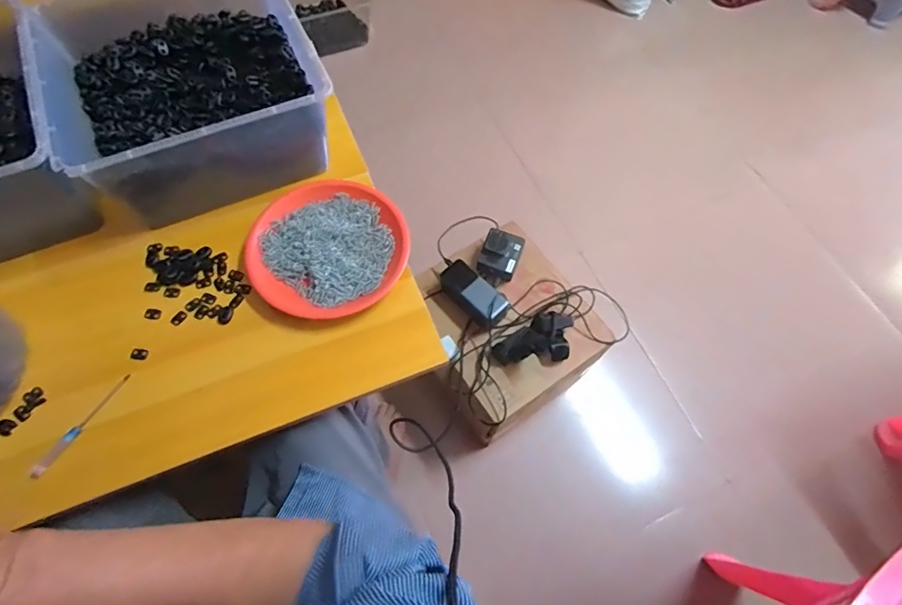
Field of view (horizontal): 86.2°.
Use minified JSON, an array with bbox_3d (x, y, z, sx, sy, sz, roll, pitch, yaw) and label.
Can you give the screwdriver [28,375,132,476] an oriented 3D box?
[{"bbox_3d":[-0.387,0.127,0.507,0.012,0.009,0.122,27,66,10],"label":"screwdriver"}]

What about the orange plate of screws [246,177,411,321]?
[{"bbox_3d":[-0.152,-0.073,0.595,0.186,0.017,0.190,1,64,-2],"label":"orange plate of screws"}]

